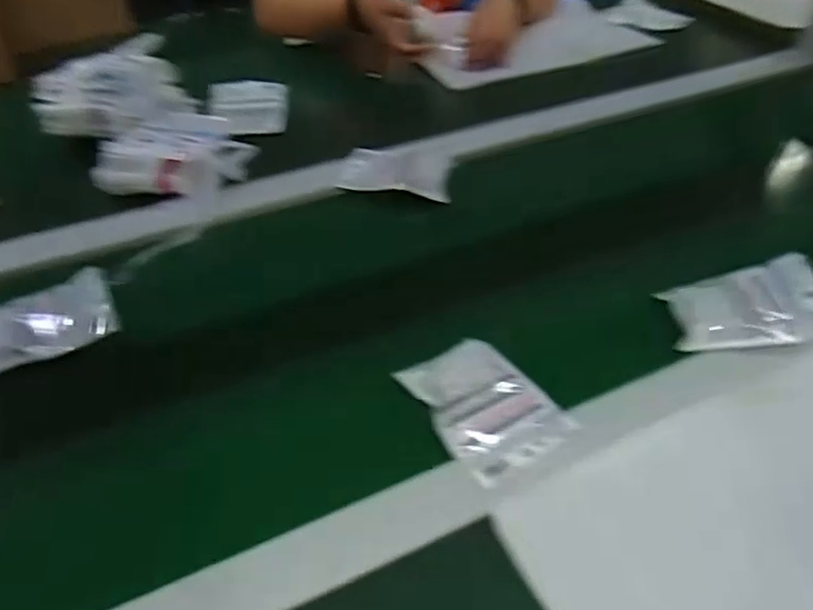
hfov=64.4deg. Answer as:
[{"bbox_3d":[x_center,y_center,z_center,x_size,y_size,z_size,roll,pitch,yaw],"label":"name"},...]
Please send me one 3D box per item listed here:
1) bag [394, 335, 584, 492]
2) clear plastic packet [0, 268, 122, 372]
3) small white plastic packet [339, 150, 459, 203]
[{"bbox_3d":[0.065,0.084,0.545,0.095,0.021,0.123,-24,46,-26],"label":"bag"},{"bbox_3d":[-0.344,0.020,0.603,0.147,0.024,0.086,-31,49,-31],"label":"clear plastic packet"},{"bbox_3d":[-0.011,-0.166,0.809,0.135,0.016,0.097,5,41,6],"label":"small white plastic packet"}]

